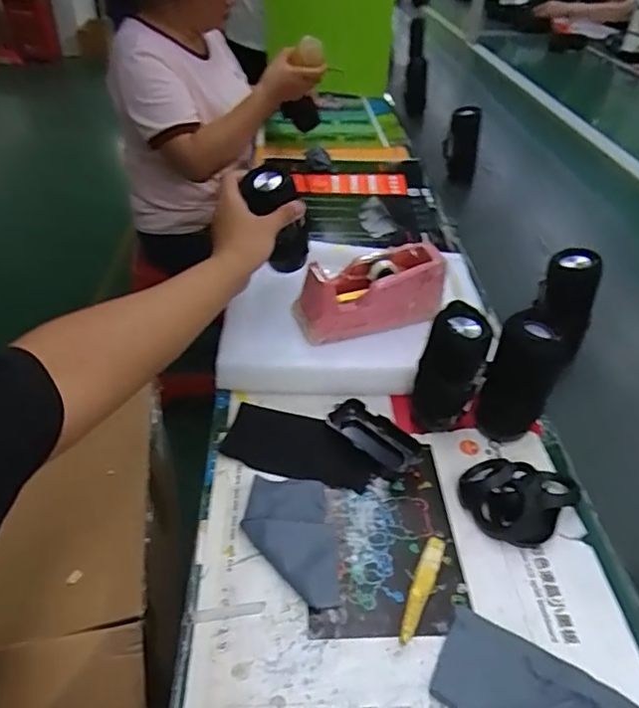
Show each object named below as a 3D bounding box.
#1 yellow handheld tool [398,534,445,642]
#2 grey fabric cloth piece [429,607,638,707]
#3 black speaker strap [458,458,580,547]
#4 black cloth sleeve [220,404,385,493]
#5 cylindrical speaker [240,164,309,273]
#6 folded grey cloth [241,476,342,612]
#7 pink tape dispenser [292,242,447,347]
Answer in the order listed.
[{"bbox_3d":[0.092,0.209,0.502,0.018,0.008,0.107,17,41,19],"label":"yellow handheld tool"},{"bbox_3d":[0.168,0.264,0.428,0.153,0.014,0.076,21,42,23],"label":"grey fabric cloth piece"},{"bbox_3d":[0.197,0.141,0.551,0.109,0.039,0.083,11,39,11],"label":"black speaker strap"},{"bbox_3d":[-0.020,0.104,0.624,0.175,0.012,0.083,12,39,13],"label":"black cloth sleeve"},{"bbox_3d":[-0.054,-0.179,0.739,0.067,0.148,0.062,-7,53,10],"label":"cylindrical speaker"},{"bbox_3d":[-0.028,0.174,0.531,0.082,0.019,0.135,-5,38,-8],"label":"folded grey cloth"},{"bbox_3d":[0.068,-0.083,0.759,0.203,0.088,0.078,-16,40,-21],"label":"pink tape dispenser"}]

